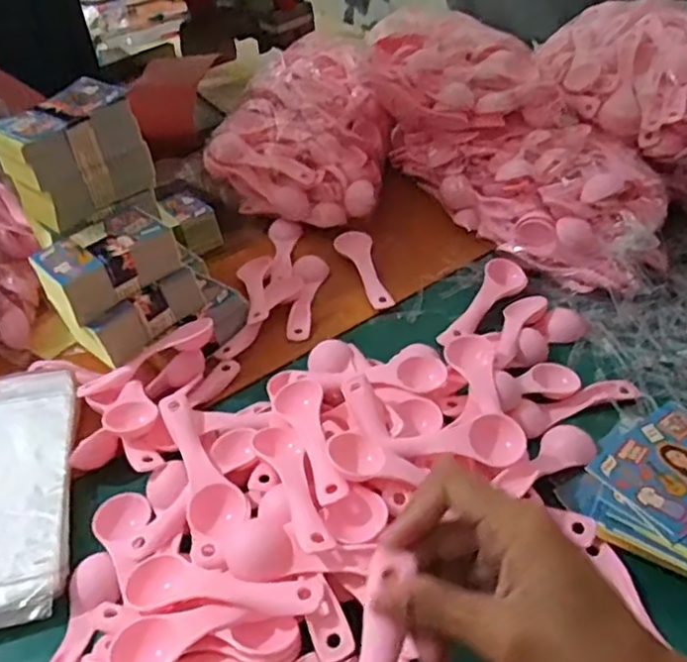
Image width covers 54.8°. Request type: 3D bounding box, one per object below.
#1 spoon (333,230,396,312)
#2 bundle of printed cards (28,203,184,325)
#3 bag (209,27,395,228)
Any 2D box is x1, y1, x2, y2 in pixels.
[{"bbox_3d":[0.020,-0.061,0.635,0.032,0.017,0.112,-12,42,-9],"label":"spoon"},{"bbox_3d":[-0.184,-0.053,0.508,0.067,0.037,0.098,30,51,33],"label":"bundle of printed cards"},{"bbox_3d":[-0.036,-0.243,0.754,0.176,0.108,0.255,5,42,10],"label":"bag"}]

